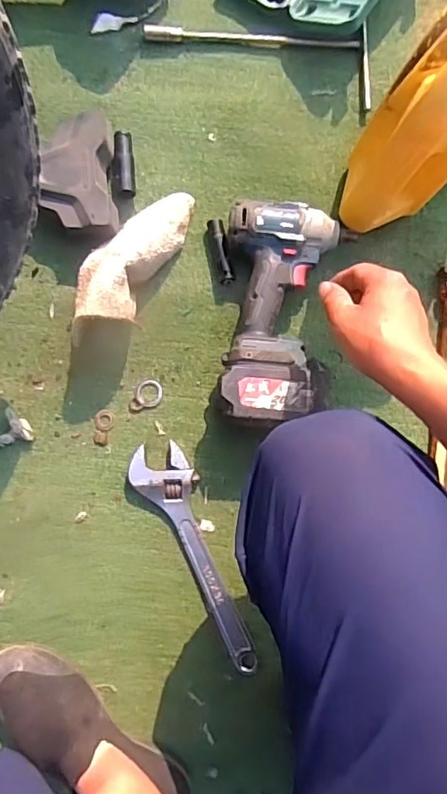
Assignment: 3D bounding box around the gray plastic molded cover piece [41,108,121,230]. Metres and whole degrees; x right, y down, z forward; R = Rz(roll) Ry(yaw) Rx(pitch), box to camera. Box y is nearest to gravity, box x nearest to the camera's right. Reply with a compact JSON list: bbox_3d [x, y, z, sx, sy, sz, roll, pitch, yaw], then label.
[{"bbox_3d":[-0.161,-0.256,0.619,0.081,0.056,0.145,-5,86,-3],"label":"gray plastic molded cover piece"}]

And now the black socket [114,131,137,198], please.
[{"bbox_3d":[-0.121,-0.286,0.638,0.024,0.022,0.080,-6,88,-2],"label":"black socket"}]

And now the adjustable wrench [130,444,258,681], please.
[{"bbox_3d":[-0.026,0.185,0.611,0.065,0.021,0.275,-26,89,-3],"label":"adjustable wrench"}]

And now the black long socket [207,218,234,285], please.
[{"bbox_3d":[-0.002,-0.177,0.634,0.018,0.020,0.080,-12,88,-2],"label":"black long socket"}]

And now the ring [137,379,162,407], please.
[{"bbox_3d":[-0.089,-0.004,0.631,0.031,0.004,0.033,0,87,-2],"label":"ring"}]

